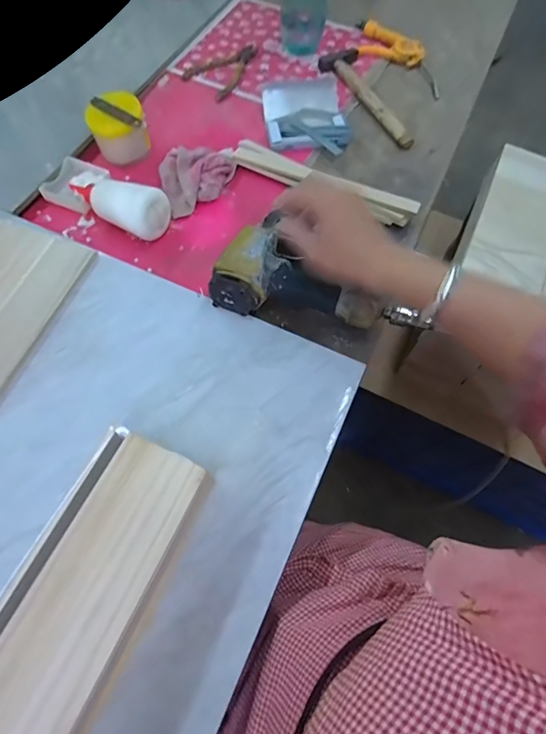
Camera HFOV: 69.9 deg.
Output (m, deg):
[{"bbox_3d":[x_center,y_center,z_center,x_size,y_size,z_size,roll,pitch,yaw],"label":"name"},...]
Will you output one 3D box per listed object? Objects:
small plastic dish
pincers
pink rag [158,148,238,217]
[{"bbox_3d":[-0.284,-0.265,0.567,0.070,0.019,0.083,26,67,8],"label":"small plastic dish"},{"bbox_3d":[-0.087,-0.536,0.691,0.102,0.011,0.162,30,68,10],"label":"pincers"},{"bbox_3d":[-0.104,-0.278,0.560,0.115,0.042,0.085,-26,70,-14],"label":"pink rag"}]

